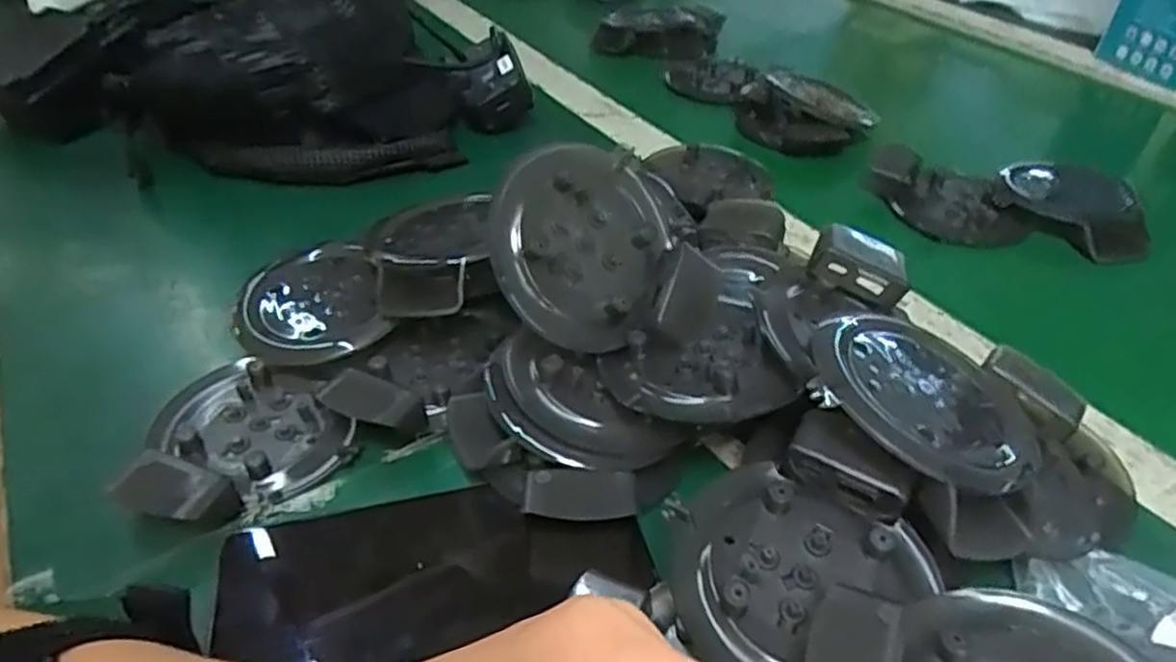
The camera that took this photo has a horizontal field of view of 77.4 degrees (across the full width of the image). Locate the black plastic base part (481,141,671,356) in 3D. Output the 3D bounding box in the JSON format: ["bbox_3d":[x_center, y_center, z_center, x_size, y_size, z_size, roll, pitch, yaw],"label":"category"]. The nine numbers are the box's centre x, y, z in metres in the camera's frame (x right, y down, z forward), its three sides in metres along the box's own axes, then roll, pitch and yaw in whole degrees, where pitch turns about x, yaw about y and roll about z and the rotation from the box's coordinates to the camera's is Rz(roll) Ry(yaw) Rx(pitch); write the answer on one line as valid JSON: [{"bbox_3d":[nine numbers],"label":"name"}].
[{"bbox_3d":[-0.001,-0.037,0.316,0.074,0.083,0.029,-35,12,-28],"label":"black plastic base part"}]

